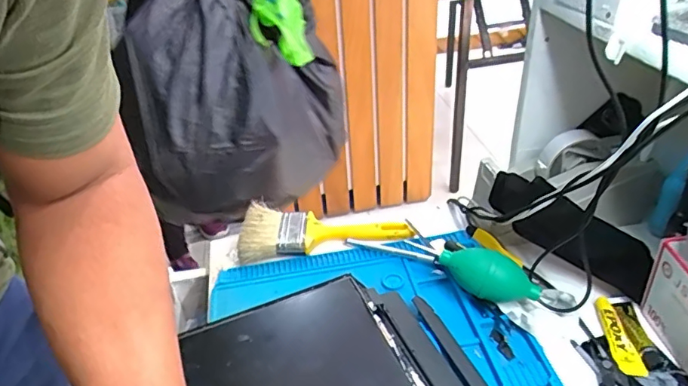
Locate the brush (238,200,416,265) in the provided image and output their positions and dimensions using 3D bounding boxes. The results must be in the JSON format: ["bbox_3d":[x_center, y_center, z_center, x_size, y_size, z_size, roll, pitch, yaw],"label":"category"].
[{"bbox_3d":[-0.027,0.040,0.666,0.207,0.027,0.086,-8,34,-4],"label":"brush"}]

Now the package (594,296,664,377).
[{"bbox_3d":[0.275,0.135,0.503,0.041,0.013,0.090,0,34,8],"label":"package"}]

